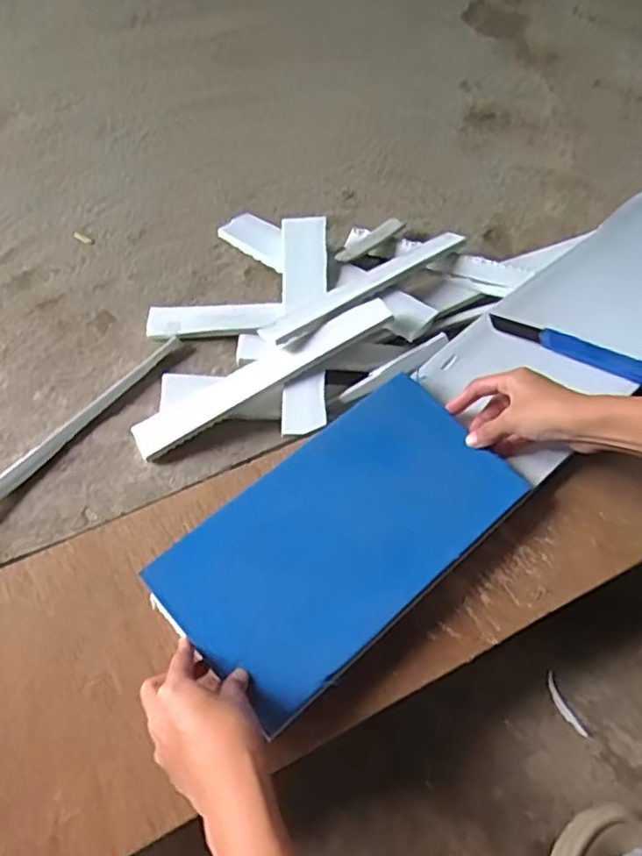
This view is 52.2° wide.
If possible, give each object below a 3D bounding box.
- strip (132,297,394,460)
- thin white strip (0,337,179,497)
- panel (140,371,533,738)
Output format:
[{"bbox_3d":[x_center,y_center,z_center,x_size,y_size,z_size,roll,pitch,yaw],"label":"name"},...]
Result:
[{"bbox_3d":[-0.058,-0.053,0.652,0.276,0.016,0.045,-29,63,-1],"label":"strip"},{"bbox_3d":[-0.247,-0.001,0.645,0.016,0.018,0.274,37,65,18],"label":"thin white strip"},{"bbox_3d":[0.019,0.082,0.523,0.277,0.015,0.149,-38,77,-21],"label":"panel"}]

